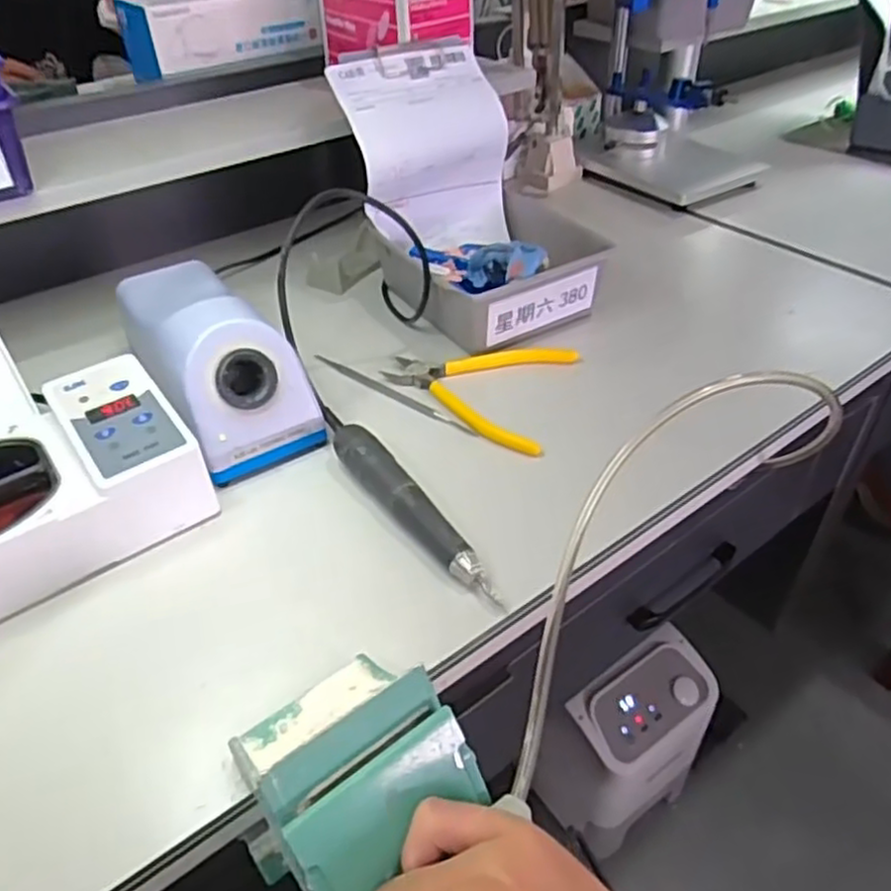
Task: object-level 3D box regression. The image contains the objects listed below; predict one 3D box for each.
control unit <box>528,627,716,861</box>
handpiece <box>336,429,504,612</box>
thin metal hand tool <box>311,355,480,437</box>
[{"bbox_3d":[0.264,0.429,1.039,0.217,0.304,0.149,-25,45,-24],"label":"control unit"},{"bbox_3d":[-0.020,0.036,0.435,0.025,0.022,0.163,-27,46,-26],"label":"handpiece"},{"bbox_3d":[-0.042,-0.040,0.548,0.163,0.004,0.010,28,49,31],"label":"thin metal hand tool"}]

